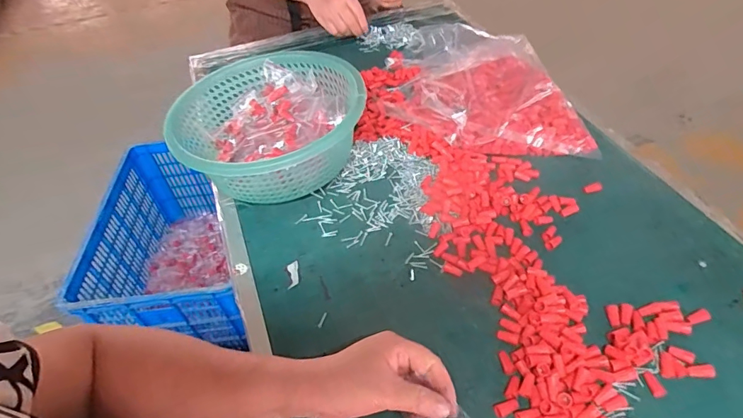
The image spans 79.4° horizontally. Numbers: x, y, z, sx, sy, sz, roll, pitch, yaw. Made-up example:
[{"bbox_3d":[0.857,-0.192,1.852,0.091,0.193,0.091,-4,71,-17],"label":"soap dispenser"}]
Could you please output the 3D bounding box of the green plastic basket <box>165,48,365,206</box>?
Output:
[{"bbox_3d":[-0.142,-0.113,0.642,0.253,0.116,0.259,-2,47,2],"label":"green plastic basket"}]

